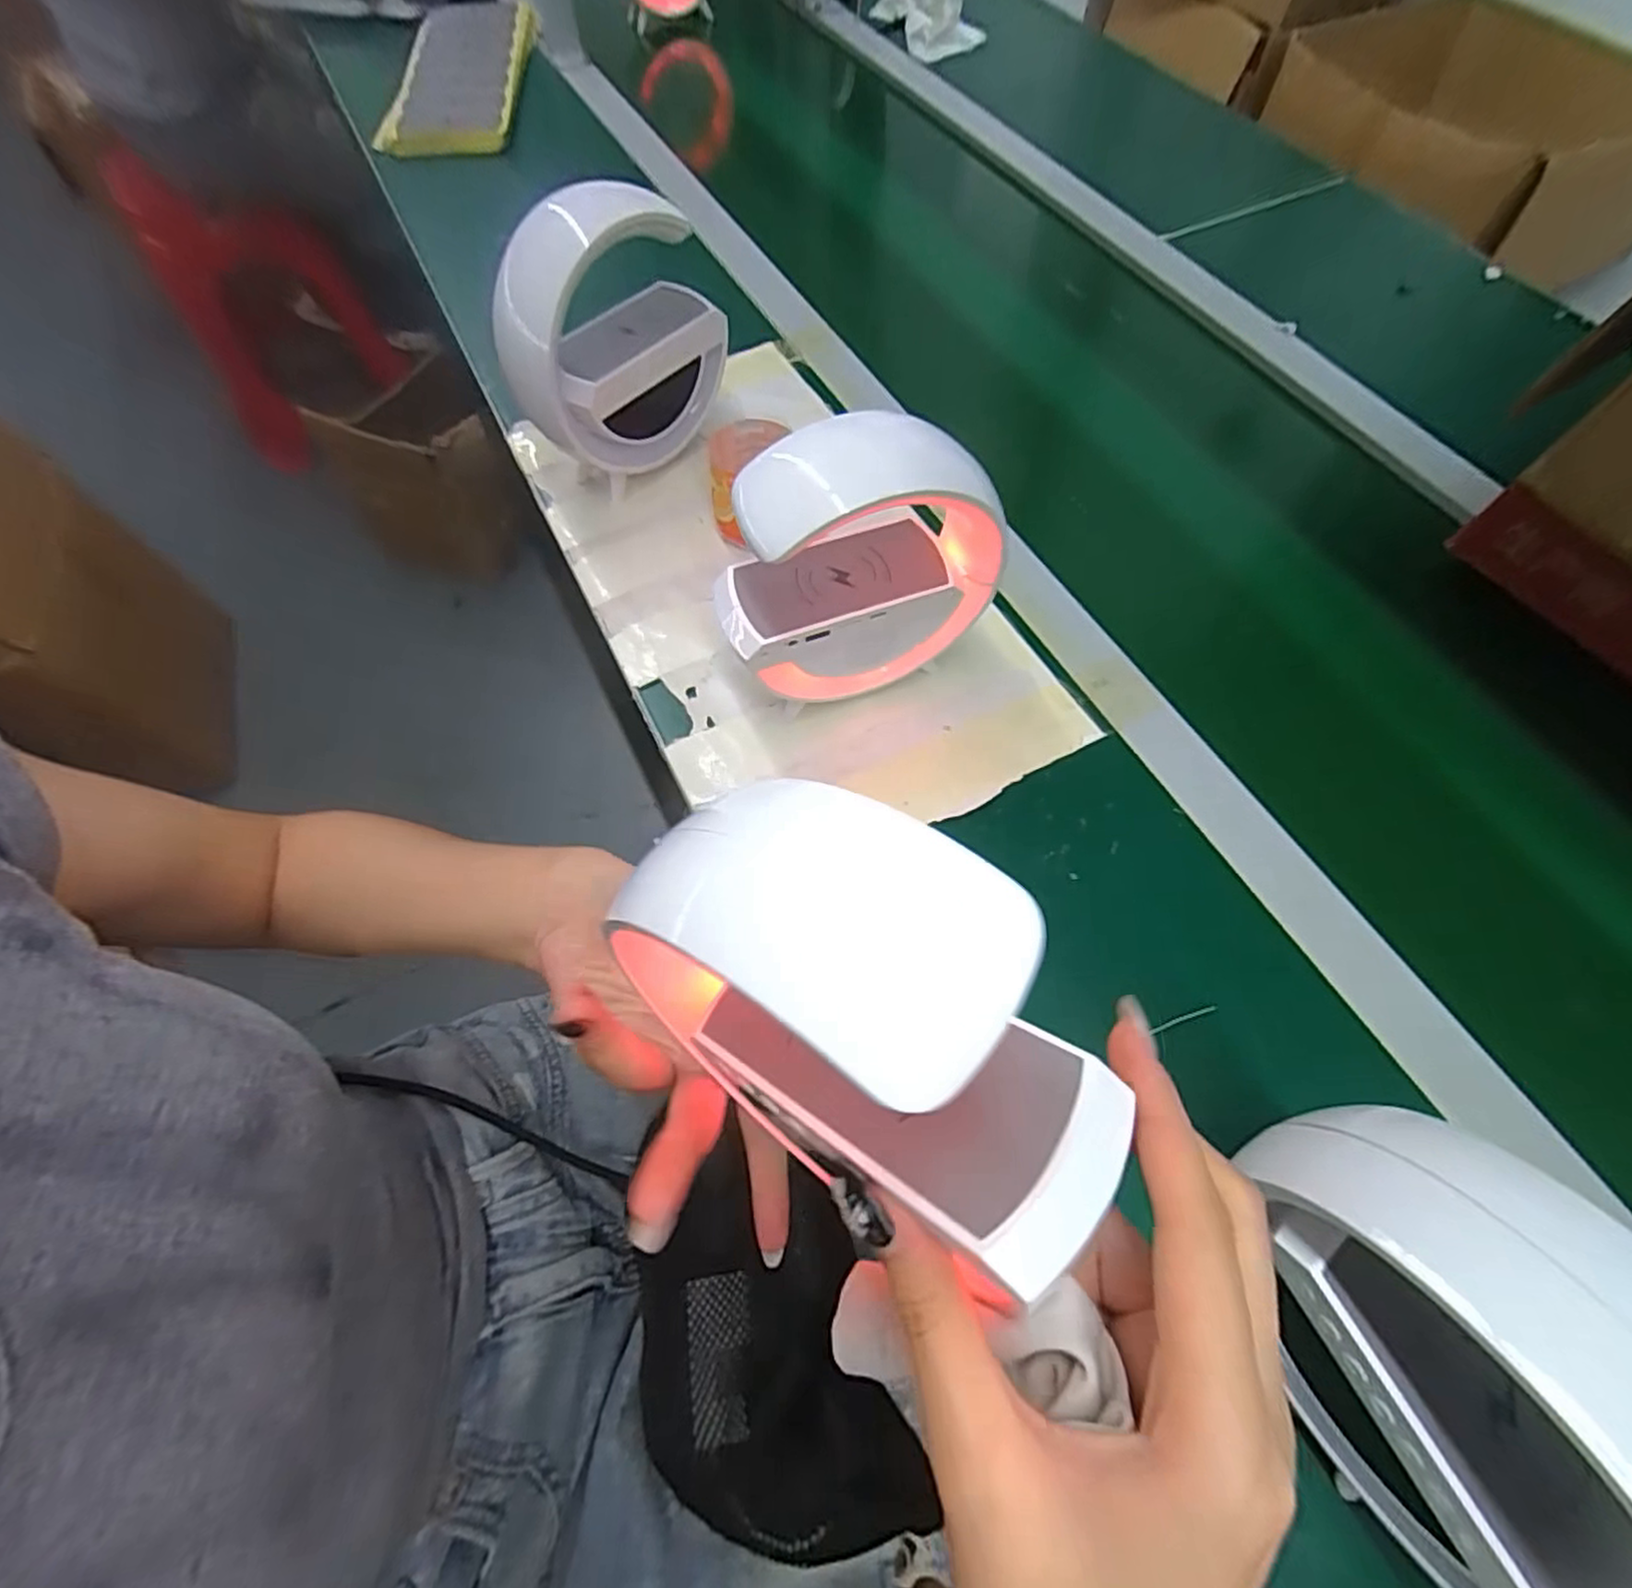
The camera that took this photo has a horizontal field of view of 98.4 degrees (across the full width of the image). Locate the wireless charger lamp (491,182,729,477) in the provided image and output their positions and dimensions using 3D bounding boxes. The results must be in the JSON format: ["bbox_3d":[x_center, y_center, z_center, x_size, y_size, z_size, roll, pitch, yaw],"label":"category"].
[{"bbox_3d":[-0.143,-0.299,0.473,0.099,0.155,0.137,37,69,16],"label":"wireless charger lamp"}]

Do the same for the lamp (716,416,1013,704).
[{"bbox_3d":[0.021,-0.109,0.375,0.142,0.153,0.061,-23,66,-12],"label":"lamp"}]

